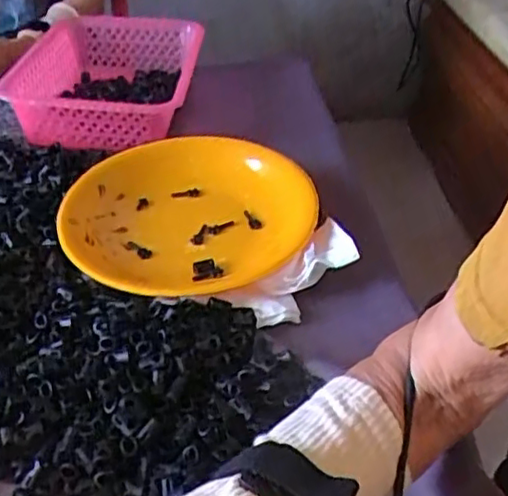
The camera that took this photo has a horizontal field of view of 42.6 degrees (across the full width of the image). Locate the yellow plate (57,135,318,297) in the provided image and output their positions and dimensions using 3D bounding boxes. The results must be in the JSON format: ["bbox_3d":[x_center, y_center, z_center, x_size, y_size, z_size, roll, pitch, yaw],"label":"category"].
[{"bbox_3d":[-0.064,-0.038,0.646,0.239,0.052,0.231,0,36,0],"label":"yellow plate"}]

